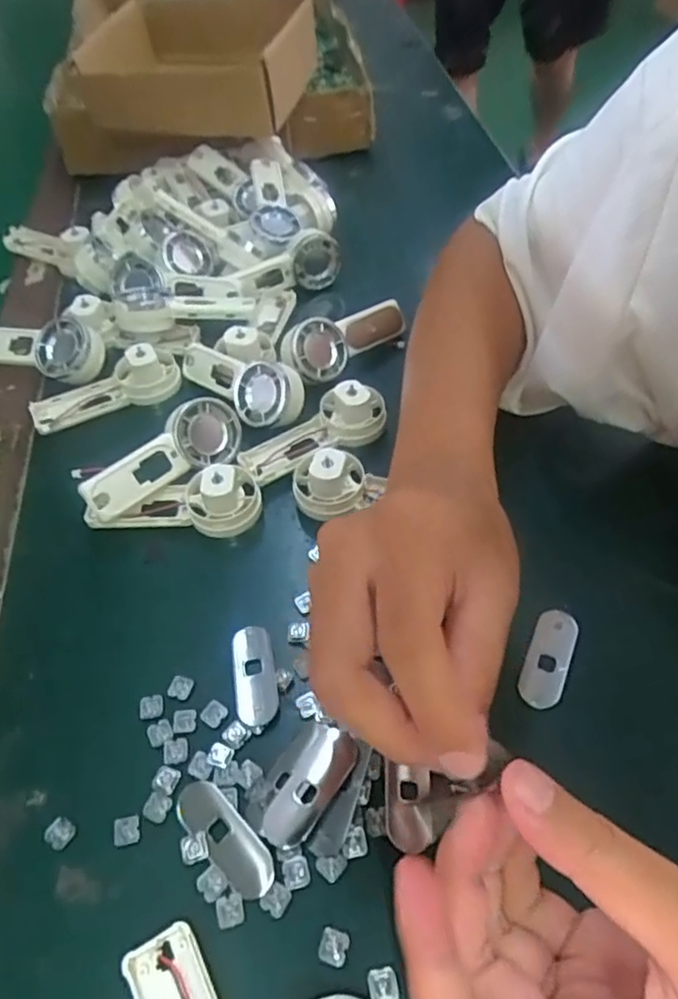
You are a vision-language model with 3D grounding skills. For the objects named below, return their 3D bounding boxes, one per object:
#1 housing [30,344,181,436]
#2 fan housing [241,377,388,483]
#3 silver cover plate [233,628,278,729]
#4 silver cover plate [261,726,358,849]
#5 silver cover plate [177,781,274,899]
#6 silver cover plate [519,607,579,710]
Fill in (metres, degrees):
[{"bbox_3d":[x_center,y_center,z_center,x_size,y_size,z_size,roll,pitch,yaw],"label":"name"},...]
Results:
[{"bbox_3d":[-0.147,-0.071,0.404,0.092,0.032,0.029,-24,54,-15],"label":"housing"},{"bbox_3d":[-0.015,-0.043,0.374,0.089,0.028,0.034,-22,54,-14],"label":"fan housing"},{"bbox_3d":[-0.039,0.080,0.297,0.018,0.004,0.048,-9,52,-4],"label":"silver cover plate"},{"bbox_3d":[-0.012,0.117,0.264,0.020,0.004,0.049,30,59,24],"label":"silver cover plate"},{"bbox_3d":[-0.045,0.133,0.254,0.049,0.004,0.018,36,61,27],"label":"silver cover plate"},{"bbox_3d":[0.097,0.073,0.297,0.018,0.004,0.049,19,63,19],"label":"silver cover plate"}]

